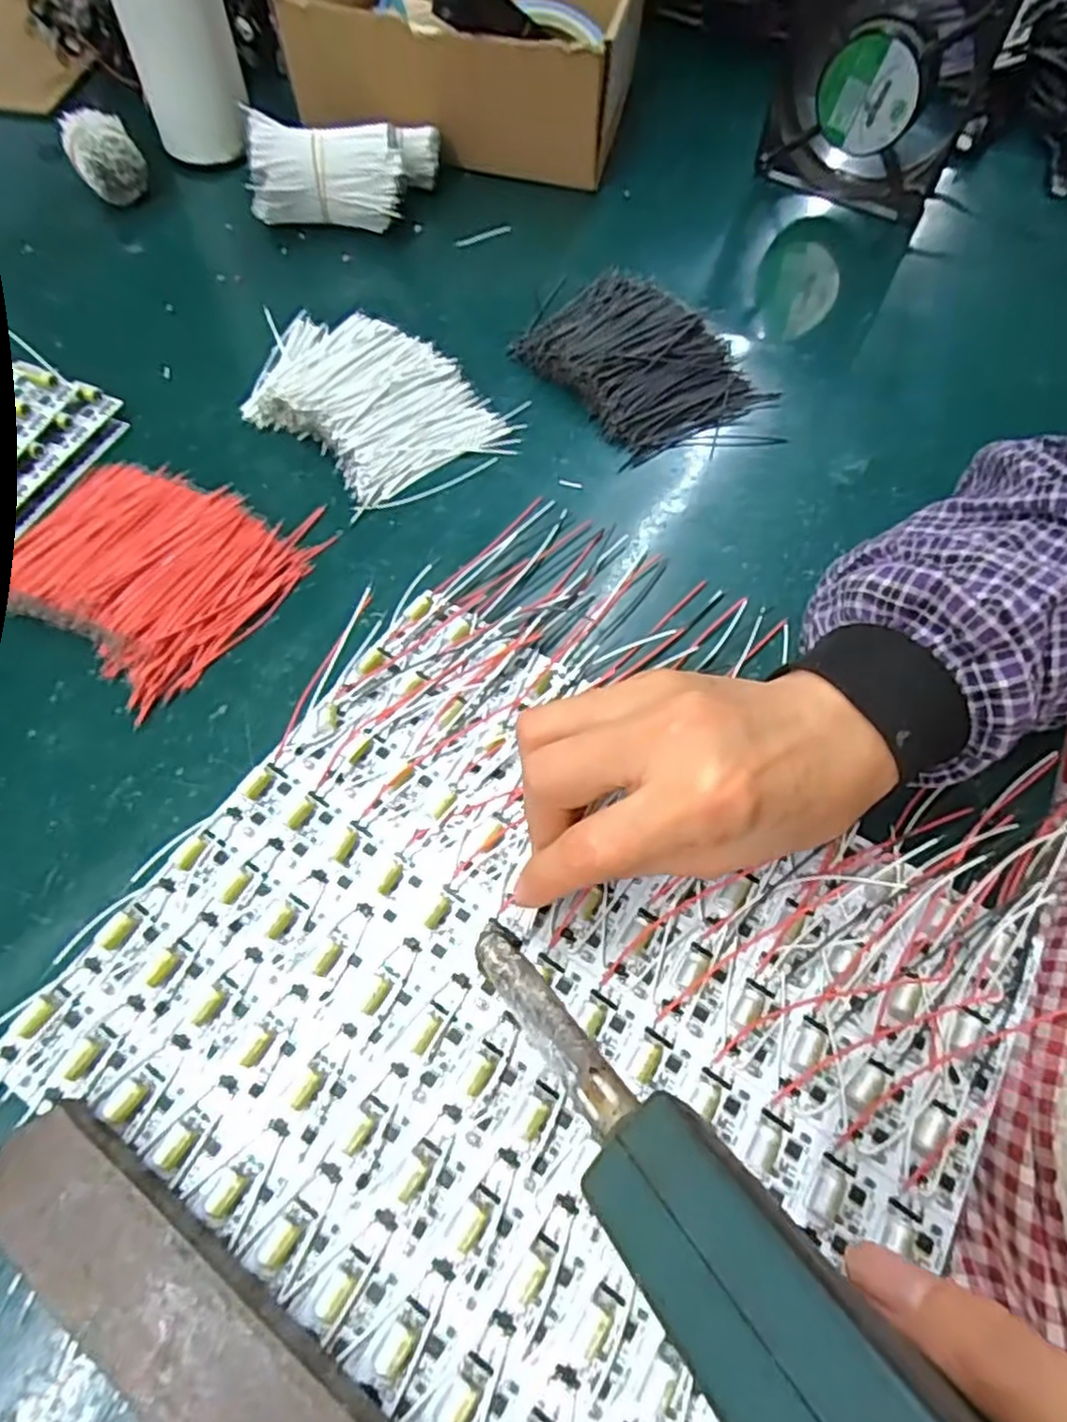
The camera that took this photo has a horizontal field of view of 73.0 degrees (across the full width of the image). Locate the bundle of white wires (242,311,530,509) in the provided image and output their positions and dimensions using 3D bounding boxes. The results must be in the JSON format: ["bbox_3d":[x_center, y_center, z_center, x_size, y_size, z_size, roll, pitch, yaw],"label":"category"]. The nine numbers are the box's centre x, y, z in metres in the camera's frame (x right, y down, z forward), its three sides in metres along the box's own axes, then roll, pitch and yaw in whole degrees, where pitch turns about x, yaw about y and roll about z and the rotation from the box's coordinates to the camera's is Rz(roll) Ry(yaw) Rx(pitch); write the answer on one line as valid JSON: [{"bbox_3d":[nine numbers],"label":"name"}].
[{"bbox_3d":[-0.093,-0.173,0.395,0.155,0.018,0.097,37,66,17],"label":"bundle of white wires"}]

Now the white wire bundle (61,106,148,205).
[{"bbox_3d":[-0.288,-0.371,0.485,0.042,0.038,0.056,-26,65,-15],"label":"white wire bundle"}]

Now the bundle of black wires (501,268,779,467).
[{"bbox_3d":[0.059,-0.203,0.412,0.096,0.019,0.126,-30,66,-17],"label":"bundle of black wires"}]

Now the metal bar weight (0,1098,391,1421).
[{"bbox_3d":[-0.078,0.189,0.198,0.197,0.018,0.036,33,65,15],"label":"metal bar weight"}]

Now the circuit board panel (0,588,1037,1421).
[{"bbox_3d":[0.003,0.099,0.256,0.286,0.009,0.232,31,65,14],"label":"circuit board panel"}]

